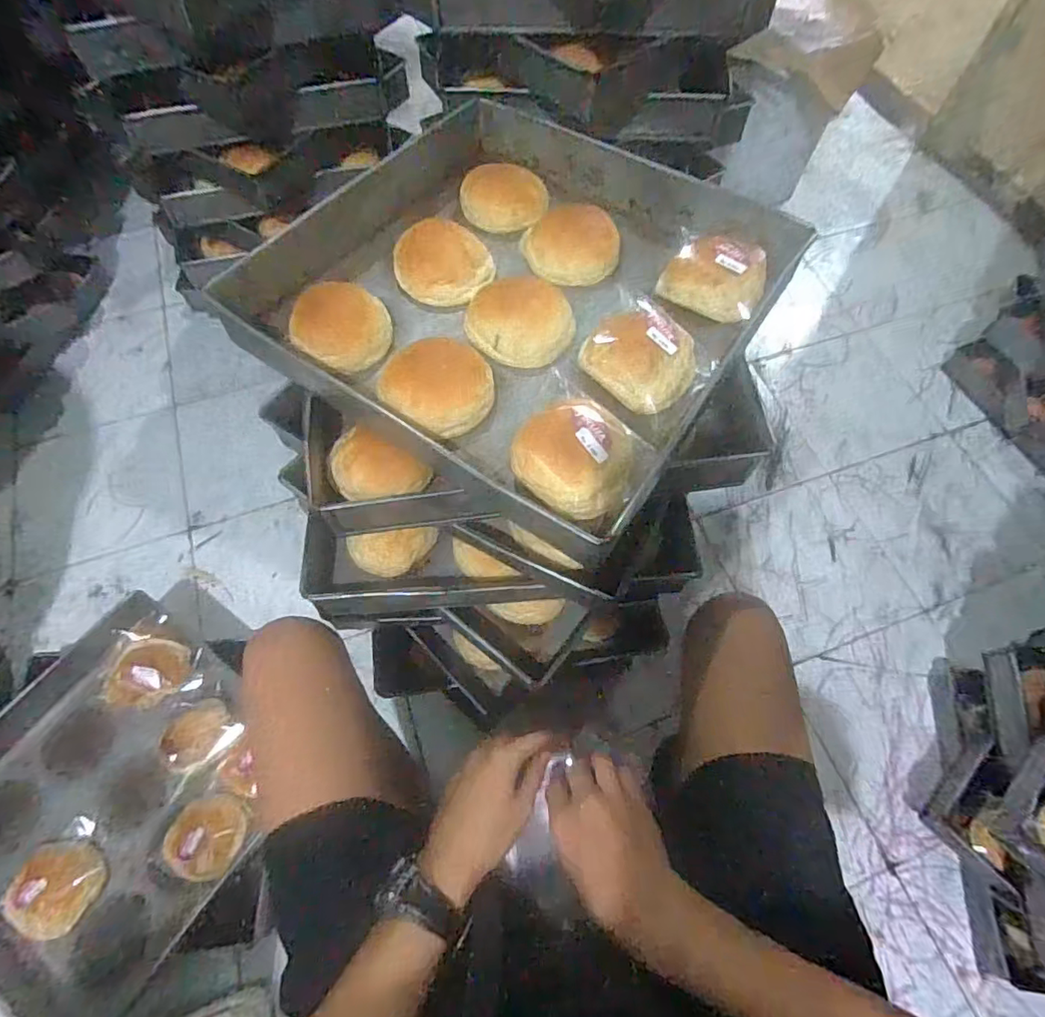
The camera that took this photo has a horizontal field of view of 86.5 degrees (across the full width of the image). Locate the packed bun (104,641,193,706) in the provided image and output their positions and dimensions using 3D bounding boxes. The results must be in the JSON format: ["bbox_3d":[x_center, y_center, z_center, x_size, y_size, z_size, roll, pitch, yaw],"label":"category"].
[{"bbox_3d":[-0.566,0.244,0.833,0.108,0.043,0.098,9,64,3],"label":"packed bun"}]

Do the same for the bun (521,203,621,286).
[{"bbox_3d":[0.051,-0.280,0.584,0.099,0.044,0.099,6,64,2],"label":"bun"}]

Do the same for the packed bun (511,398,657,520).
[{"bbox_3d":[0.046,-0.044,0.443,0.093,0.051,0.089,1,64,-1],"label":"packed bun"}]

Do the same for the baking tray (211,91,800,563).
[{"bbox_3d":[0.001,-0.218,0.542,0.399,0.057,0.409,33,67,14],"label":"baking tray"}]

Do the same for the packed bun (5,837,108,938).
[{"bbox_3d":[-0.600,0.485,0.718,0.106,0.045,0.093,35,68,15],"label":"packed bun"}]

